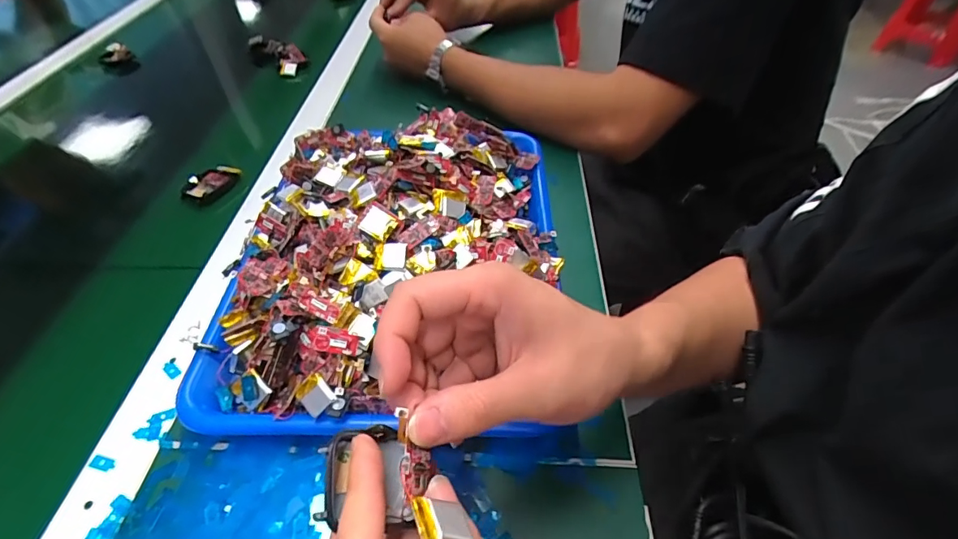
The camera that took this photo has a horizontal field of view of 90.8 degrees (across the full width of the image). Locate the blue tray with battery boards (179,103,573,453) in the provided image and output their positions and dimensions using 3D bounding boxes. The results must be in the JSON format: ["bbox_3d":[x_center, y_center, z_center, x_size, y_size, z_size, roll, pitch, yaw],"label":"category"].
[{"bbox_3d":[-0.064,-0.026,0.378,0.243,0.082,0.314,1,46,1],"label":"blue tray with battery boards"}]

